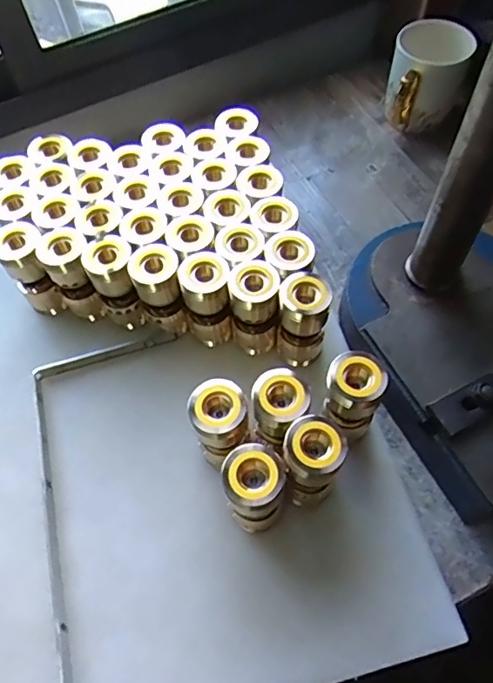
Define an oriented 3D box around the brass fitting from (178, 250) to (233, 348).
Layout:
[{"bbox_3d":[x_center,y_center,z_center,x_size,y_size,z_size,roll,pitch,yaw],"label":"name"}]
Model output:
[{"bbox_3d":[-0.034,-0.035,0.453,0.039,0.096,0.037,-8,60,-2],"label":"brass fitting"}]

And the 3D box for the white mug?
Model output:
[{"bbox_3d":[0.205,-0.293,0.590,0.084,0.100,0.102,15,62,10],"label":"white mug"}]

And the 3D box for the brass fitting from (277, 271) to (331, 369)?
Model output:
[{"bbox_3d":[0.047,-0.015,0.440,0.039,0.097,0.036,6,61,6],"label":"brass fitting"}]

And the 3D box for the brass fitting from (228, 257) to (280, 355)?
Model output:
[{"bbox_3d":[0.007,-0.027,0.449,0.039,0.095,0.041,-1,60,2],"label":"brass fitting"}]

